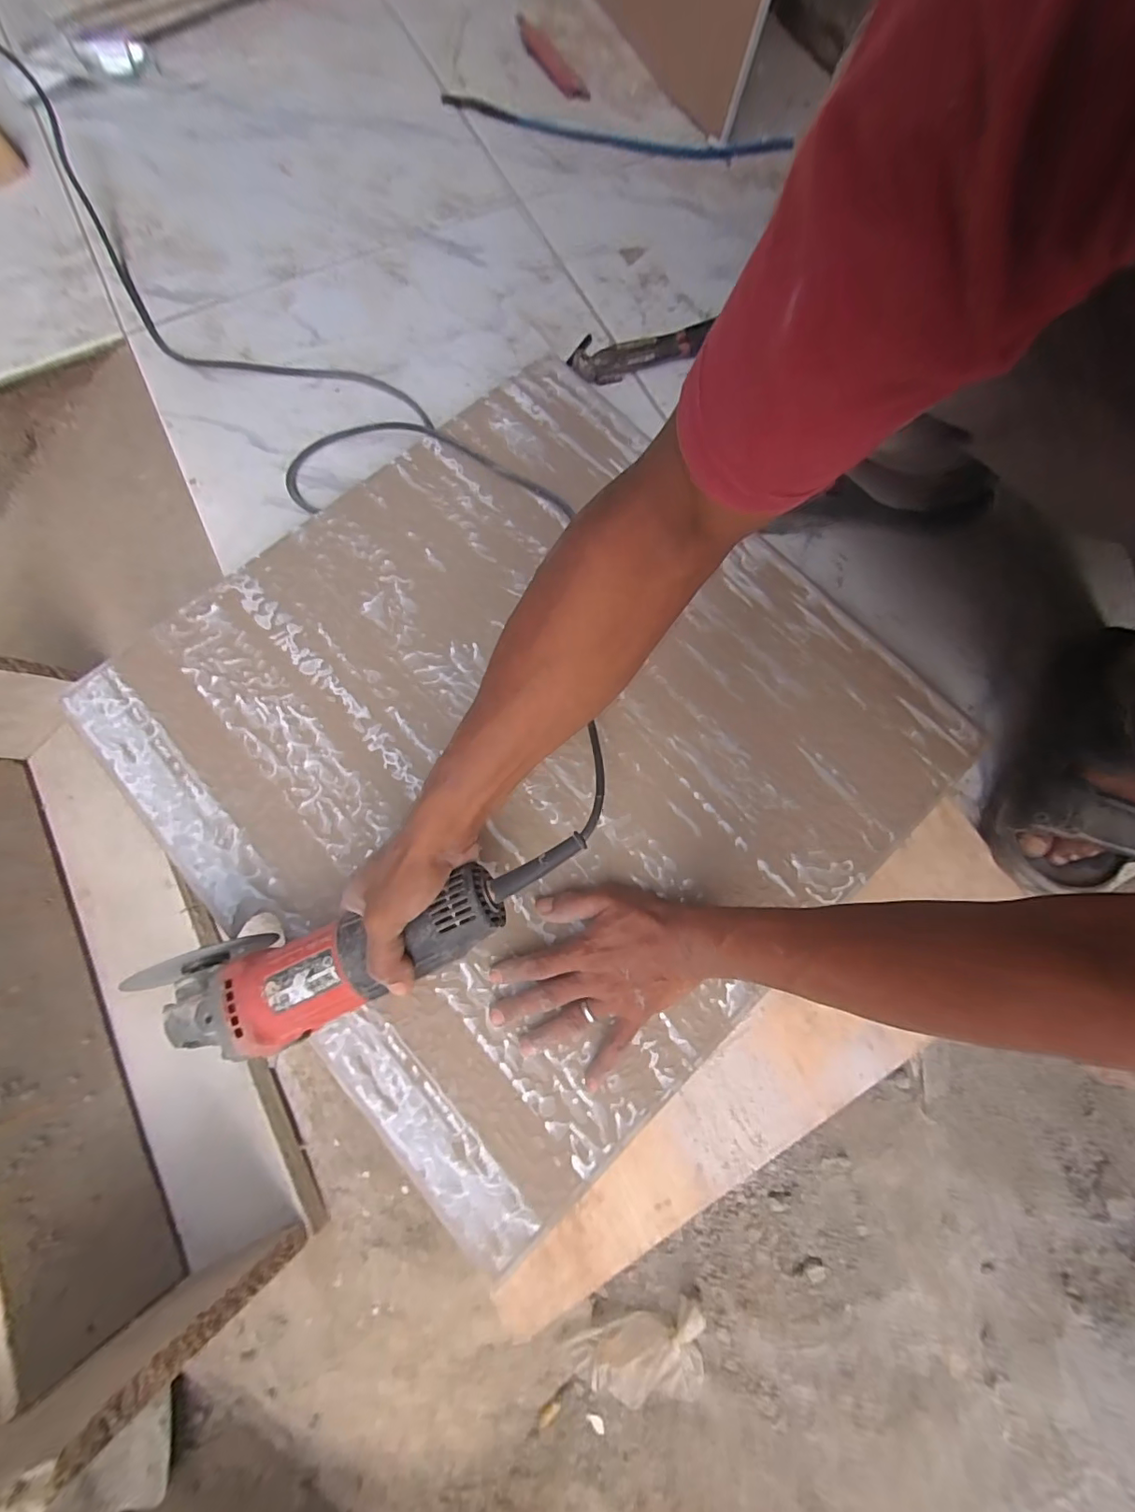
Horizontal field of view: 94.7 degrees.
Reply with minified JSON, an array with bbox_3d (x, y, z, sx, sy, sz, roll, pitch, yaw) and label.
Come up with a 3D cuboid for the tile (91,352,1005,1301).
[{"bbox_3d":[-0.037,-0.037,0.475,0.586,0.010,0.595,-41,80,-10],"label":"tile"}]

